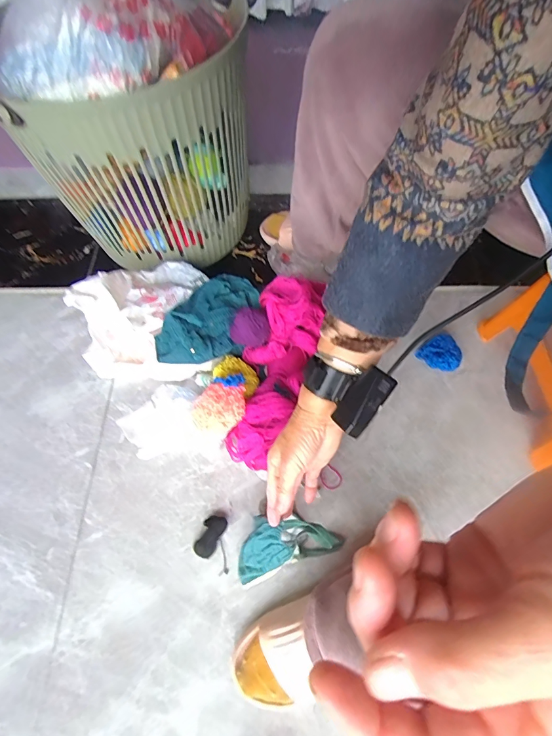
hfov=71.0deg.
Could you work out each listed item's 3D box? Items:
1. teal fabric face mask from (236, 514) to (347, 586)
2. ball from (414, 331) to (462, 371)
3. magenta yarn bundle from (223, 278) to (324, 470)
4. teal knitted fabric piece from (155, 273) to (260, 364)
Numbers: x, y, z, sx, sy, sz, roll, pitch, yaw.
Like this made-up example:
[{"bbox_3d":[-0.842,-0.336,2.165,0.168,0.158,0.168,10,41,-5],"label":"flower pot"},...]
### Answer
[{"bbox_3d":[0.007,0.225,0.502,0.133,0.083,0.064,-20,65,-6],"label":"teal fabric face mask"},{"bbox_3d":[0.290,-0.021,0.687,0.063,0.039,0.064,-1,64,3],"label":"ball"},{"bbox_3d":[-0.005,0.001,0.630,0.125,0.093,0.307,13,78,9],"label":"magenta yarn bundle"},{"bbox_3d":[-0.106,-0.083,0.655,0.113,0.064,0.210,33,70,17],"label":"teal knitted fabric piece"}]

